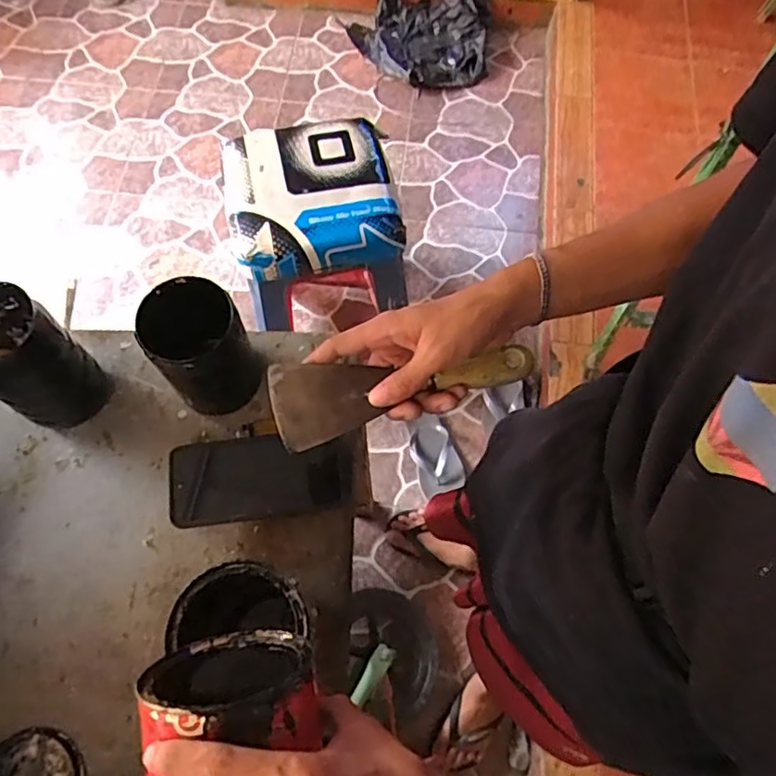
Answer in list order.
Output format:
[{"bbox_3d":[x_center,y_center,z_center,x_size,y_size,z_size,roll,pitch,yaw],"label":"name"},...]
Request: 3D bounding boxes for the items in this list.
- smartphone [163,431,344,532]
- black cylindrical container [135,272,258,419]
[{"bbox_3d":[-0.127,0.085,0.603,0.160,0.014,0.077,-8,90,-11],"label":"smartphone"},{"bbox_3d":[-0.178,-0.034,0.603,0.083,0.120,0.090,1,67,-3],"label":"black cylindrical container"}]

